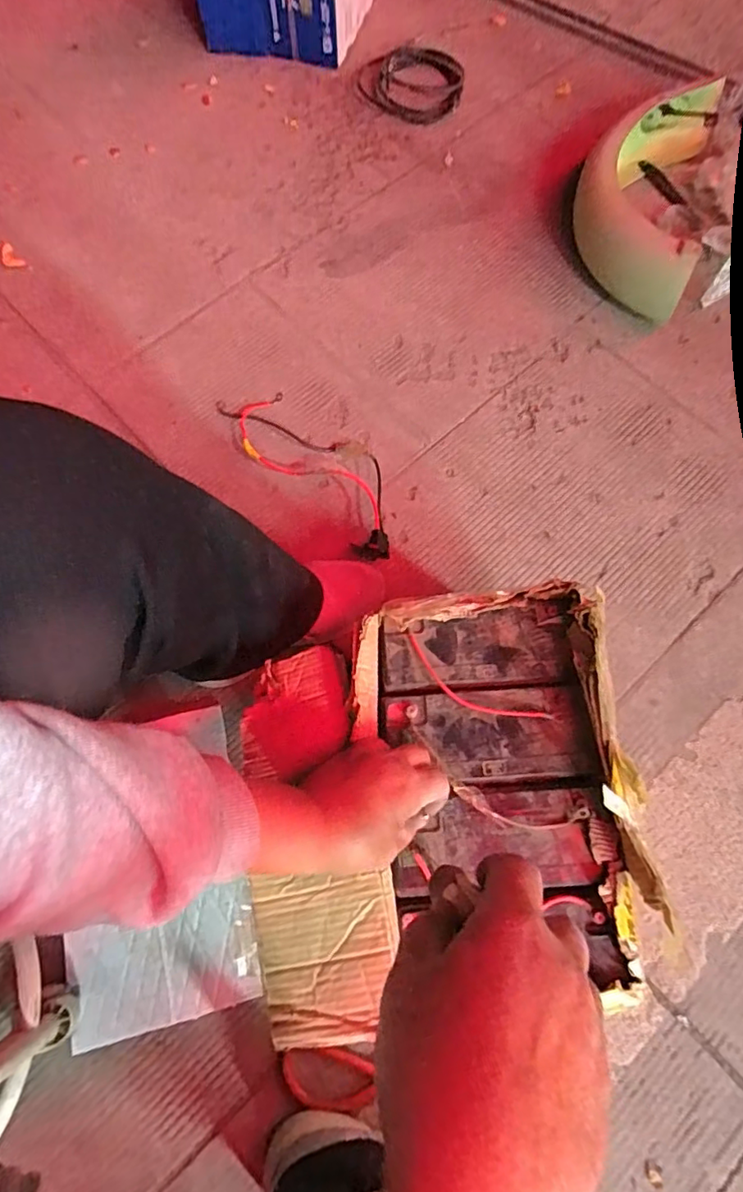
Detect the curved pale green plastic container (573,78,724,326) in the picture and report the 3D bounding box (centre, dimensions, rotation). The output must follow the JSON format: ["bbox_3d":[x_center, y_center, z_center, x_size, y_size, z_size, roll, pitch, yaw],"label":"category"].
[{"bbox_3d":[0.390,-0.588,0.827,0.165,0.108,0.394,18,72,4],"label":"curved pale green plastic container"}]

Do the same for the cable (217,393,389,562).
[{"bbox_3d":[-0.068,-0.178,0.721,0.306,0.035,0.116,43,76,12],"label":"cable"}]

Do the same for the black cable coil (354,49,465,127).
[{"bbox_3d":[0.067,-0.865,0.947,0.174,0.033,0.163,0,72,-1],"label":"black cable coil"}]

